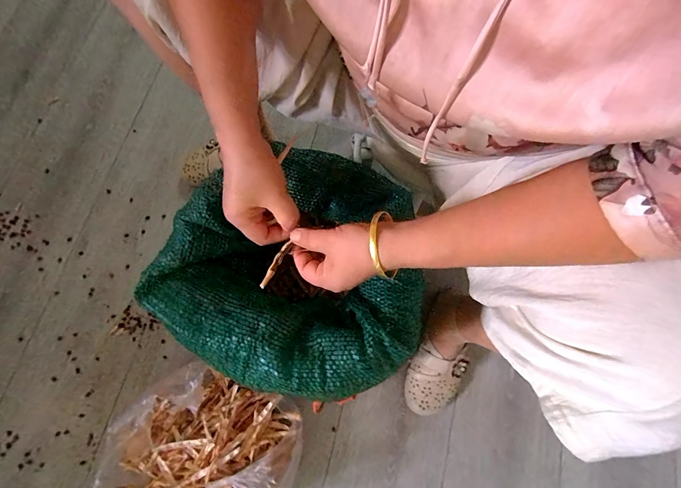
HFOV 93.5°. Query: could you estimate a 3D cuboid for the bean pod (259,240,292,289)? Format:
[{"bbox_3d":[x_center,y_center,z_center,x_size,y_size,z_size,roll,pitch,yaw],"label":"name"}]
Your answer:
[{"bbox_3d":[-0.066,0.020,0.328,0.008,0.006,0.055,30,83,7],"label":"bean pod"}]

